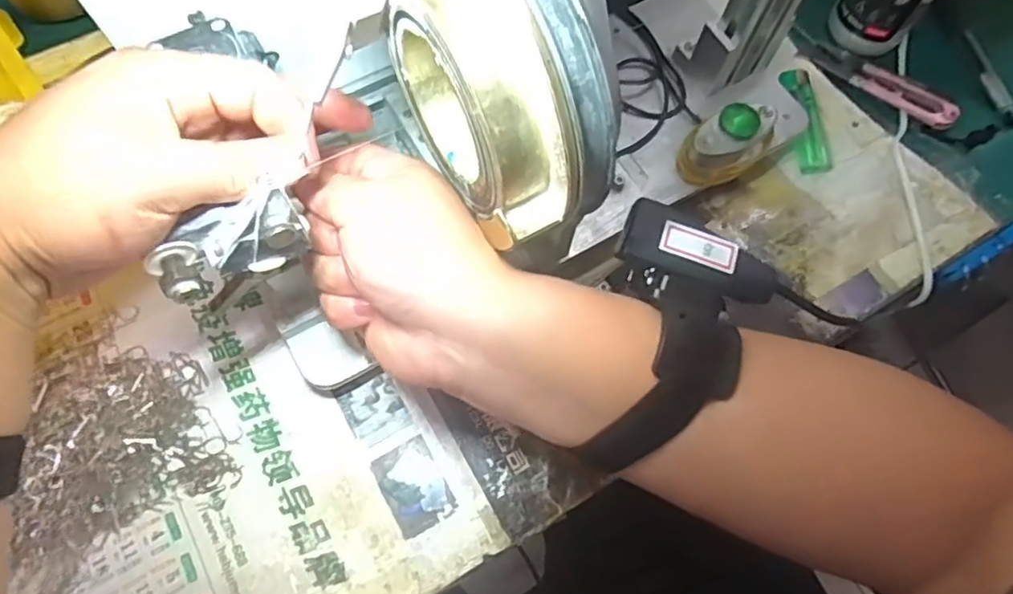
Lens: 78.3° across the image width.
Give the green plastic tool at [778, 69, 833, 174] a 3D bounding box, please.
[{"bbox_3d":[0.201,-0.118,0.415,0.025,0.012,0.077,-2,69,-3],"label":"green plastic tool"}]

